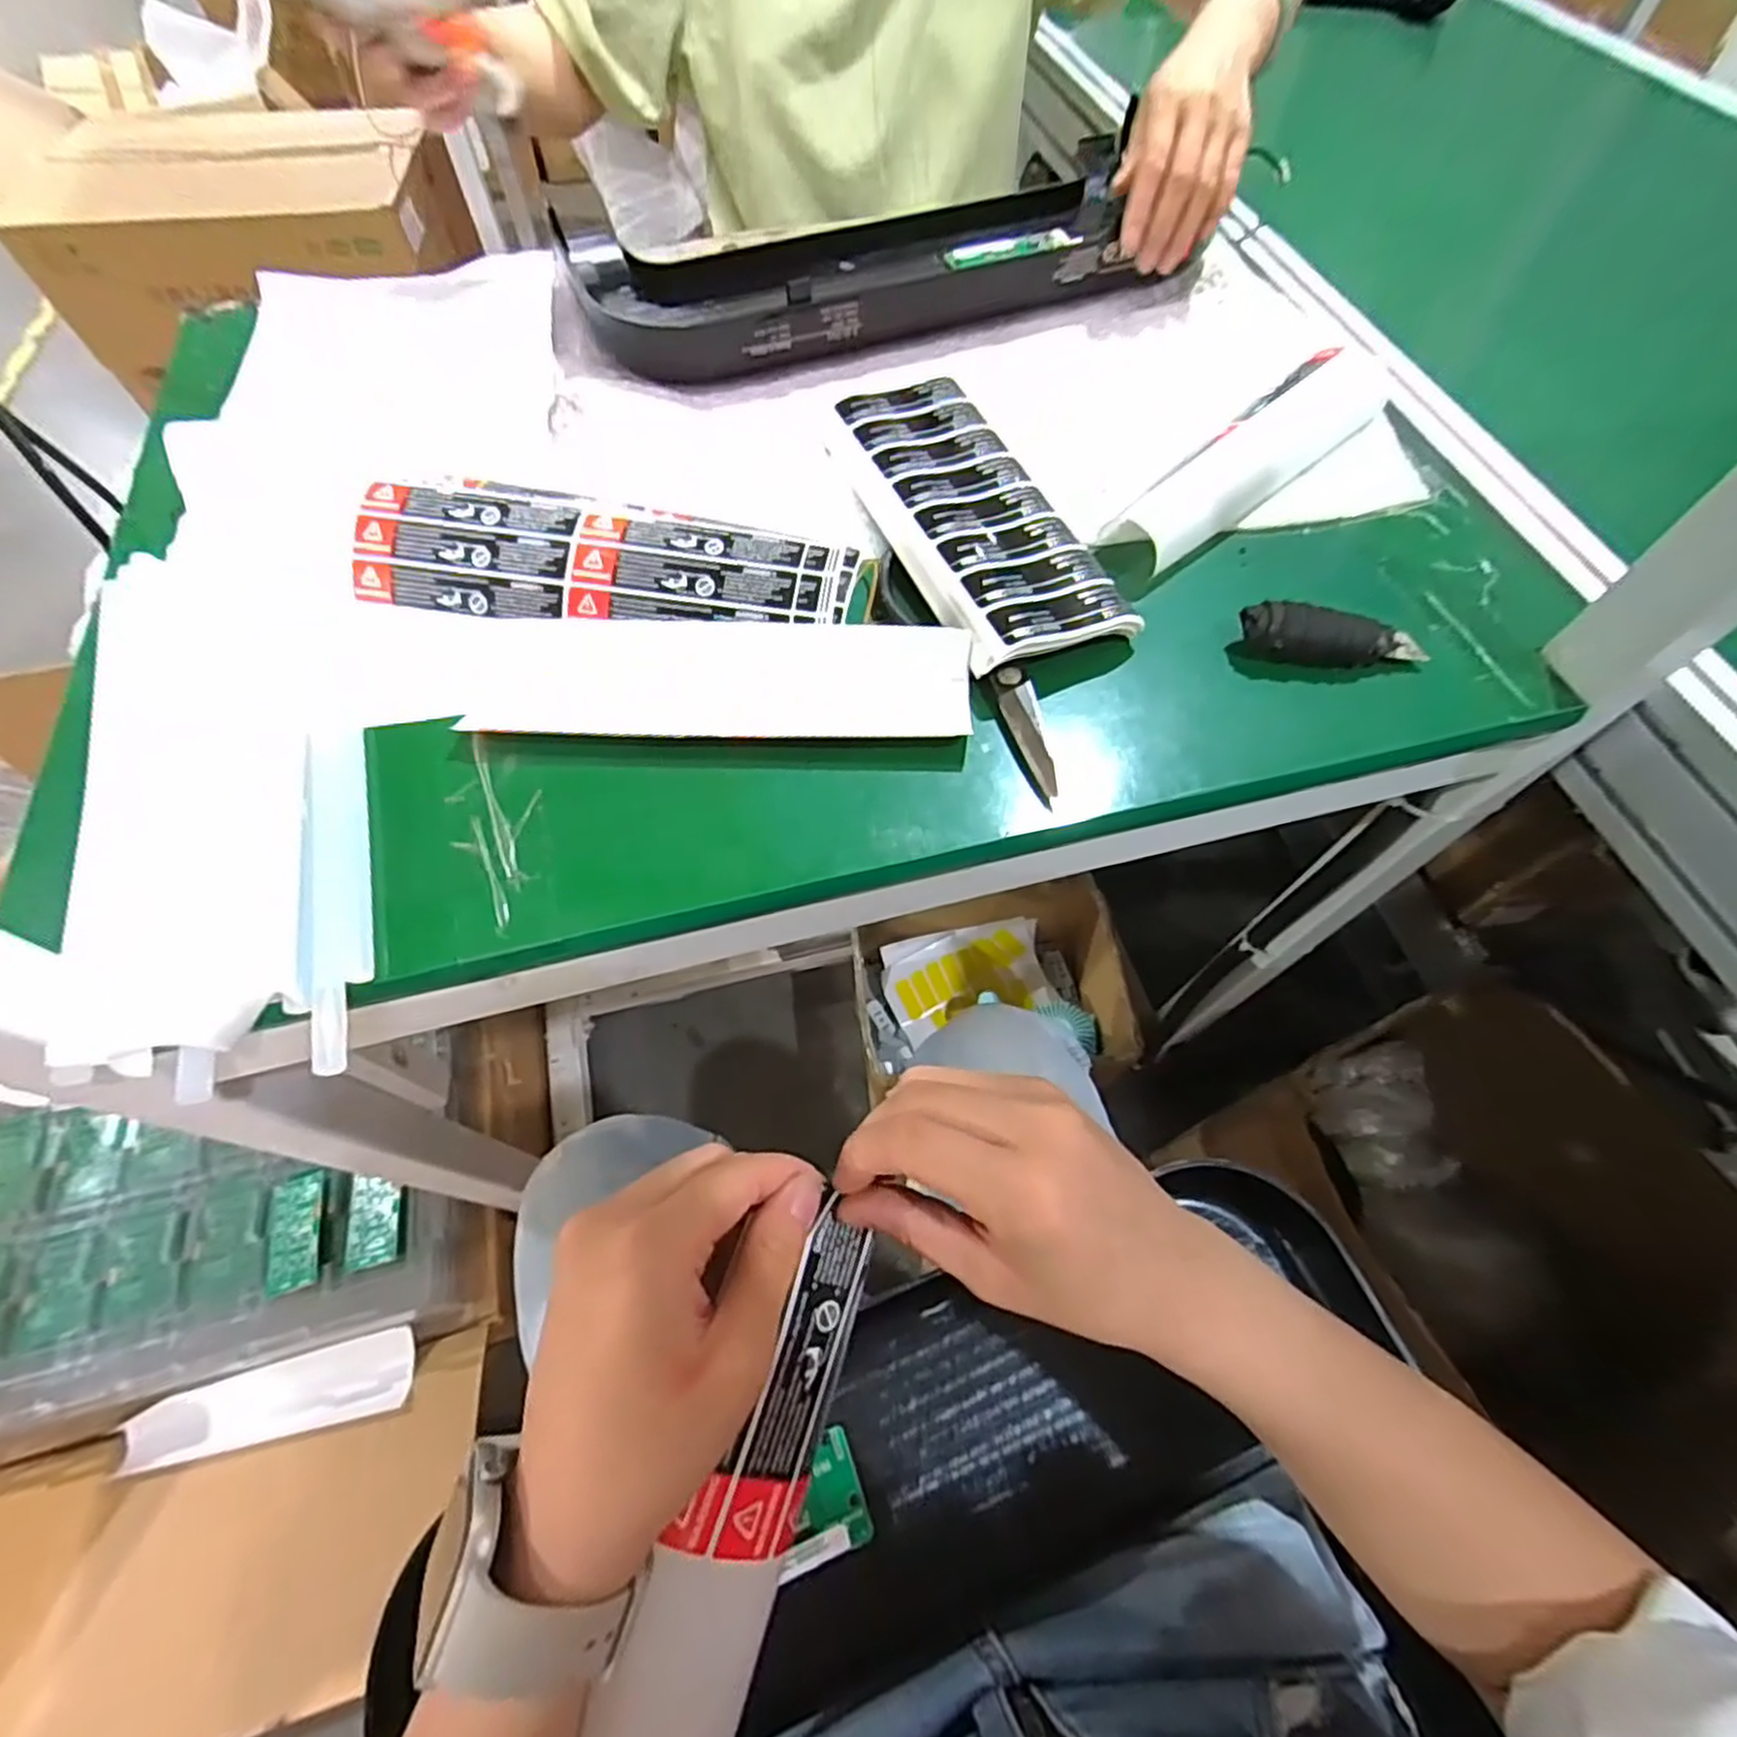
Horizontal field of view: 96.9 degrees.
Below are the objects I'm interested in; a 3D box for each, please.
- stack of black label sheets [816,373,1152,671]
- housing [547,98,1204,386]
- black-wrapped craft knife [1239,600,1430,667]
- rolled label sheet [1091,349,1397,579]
[{"bbox_3d":[0.057,-0.203,0.438,0.094,0.024,0.223,-21,63,-12],"label":"stack of black label sheets"},{"bbox_3d":[-0.003,-0.447,0.564,0.406,0.050,0.196,-18,62,-10],"label":"housing"},{"bbox_3d":[0.246,-0.124,0.407,0.093,0.021,0.024,4,60,2],"label":"black-wrapped craft knife"},{"bbox_3d":[0.244,-0.258,0.476,0.256,0.025,0.049,-40,68,-20],"label":"rolled label sheet"}]

